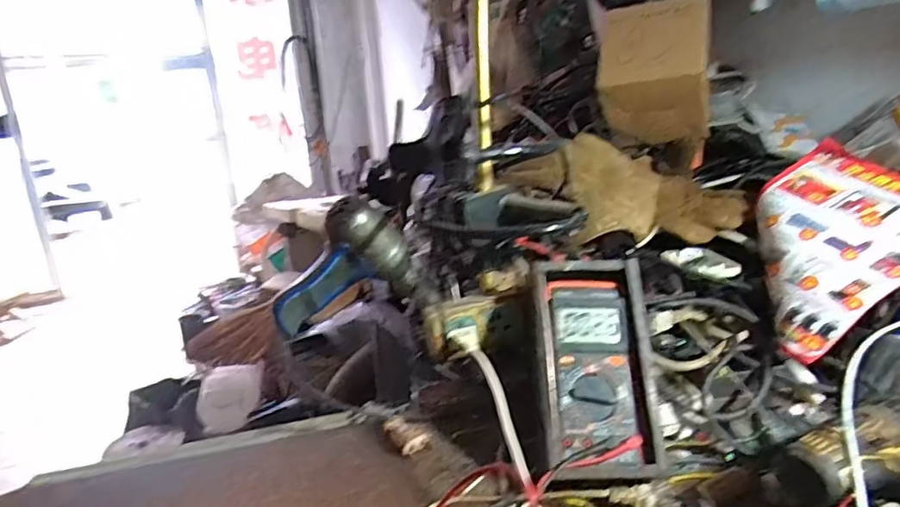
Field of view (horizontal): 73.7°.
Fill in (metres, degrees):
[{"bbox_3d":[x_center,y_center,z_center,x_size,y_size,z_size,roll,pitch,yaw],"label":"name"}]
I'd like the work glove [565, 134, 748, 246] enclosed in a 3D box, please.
[{"bbox_3d":[0.275,-0.092,0.834,0.245,0.075,0.178,7,52,-18],"label":"work glove"}]

